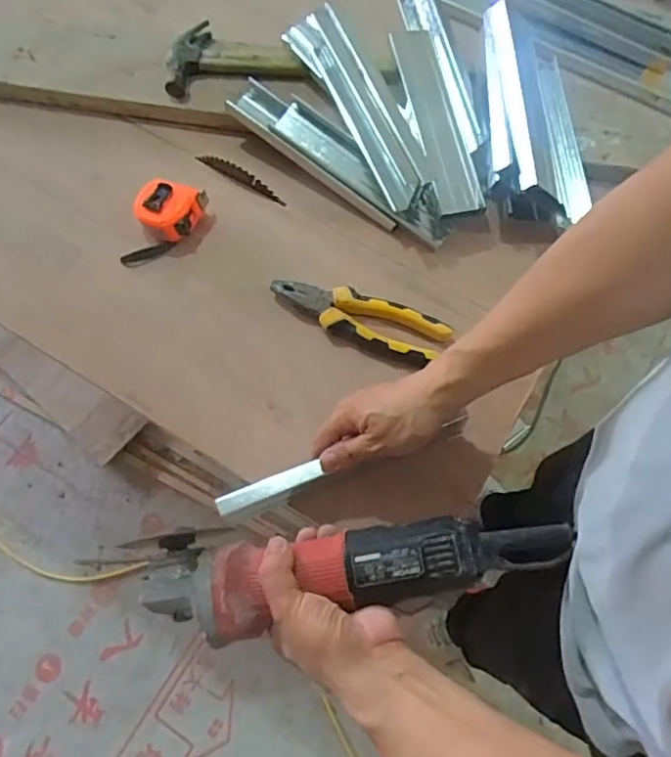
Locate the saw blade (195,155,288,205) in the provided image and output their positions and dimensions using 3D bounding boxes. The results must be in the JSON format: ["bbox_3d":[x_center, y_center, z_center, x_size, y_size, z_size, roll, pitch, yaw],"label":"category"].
[{"bbox_3d":[-0.114,-0.241,0.669,0.123,0.022,0.011,32,73,12],"label":"saw blade"}]

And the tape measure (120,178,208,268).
[{"bbox_3d":[-0.199,-0.176,0.628,0.063,0.038,0.110,28,72,11],"label":"tape measure"}]

